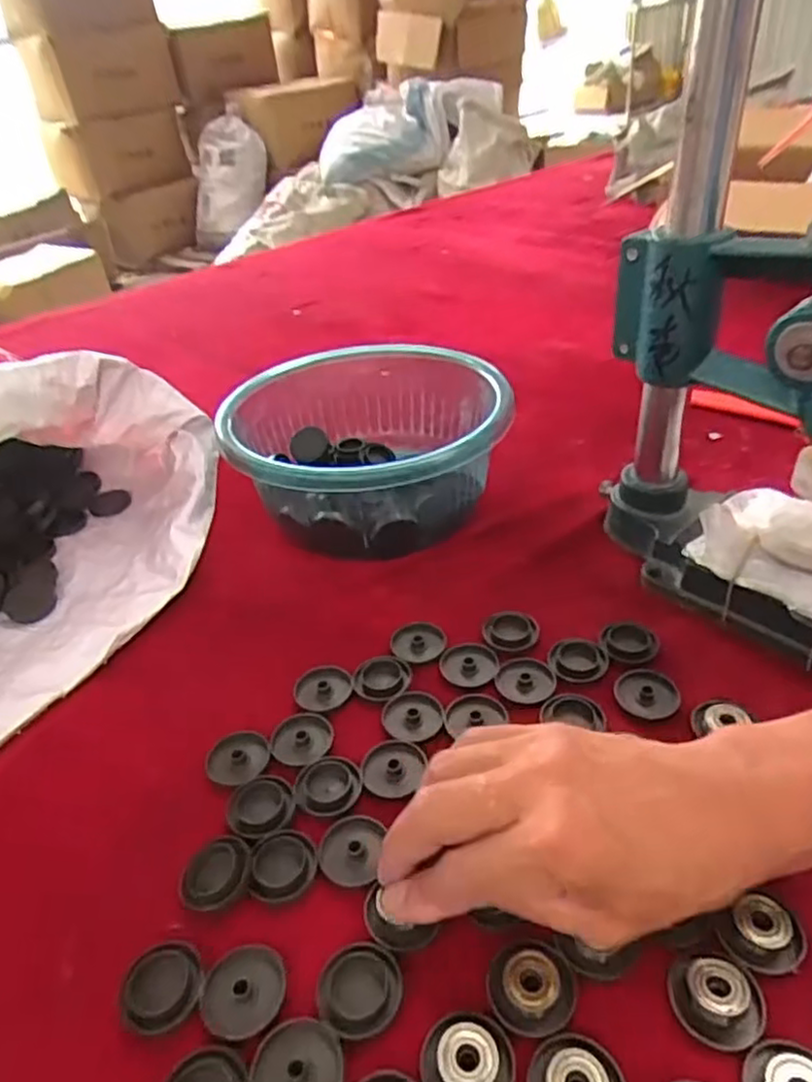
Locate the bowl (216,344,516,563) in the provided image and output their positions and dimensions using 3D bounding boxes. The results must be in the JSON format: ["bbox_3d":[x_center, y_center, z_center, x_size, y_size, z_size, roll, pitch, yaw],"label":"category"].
[{"bbox_3d":[-0.030,-0.071,0.539,0.202,0.089,0.214,-4,36,3],"label":"bowl"}]

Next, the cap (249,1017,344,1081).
[{"bbox_3d":[-0.040,0.191,0.252,0.032,0.004,0.032,-4,36,3],"label":"cap"}]

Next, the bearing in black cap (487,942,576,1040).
[{"bbox_3d":[0.048,0.171,0.268,0.033,0.007,0.031,-4,36,3],"label":"bearing in black cap"}]

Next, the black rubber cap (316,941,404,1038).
[{"bbox_3d":[-0.018,0.174,0.273,0.032,0.004,0.032,-4,36,3],"label":"black rubber cap"}]

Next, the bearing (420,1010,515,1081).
[{"bbox_3d":[0.022,0.186,0.248,0.032,0.009,0.031,-4,36,3],"label":"bearing"}]

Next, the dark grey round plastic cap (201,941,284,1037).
[{"bbox_3d":[-0.065,0.177,0.276,0.032,0.004,0.033,-4,36,3],"label":"dark grey round plastic cap"}]

